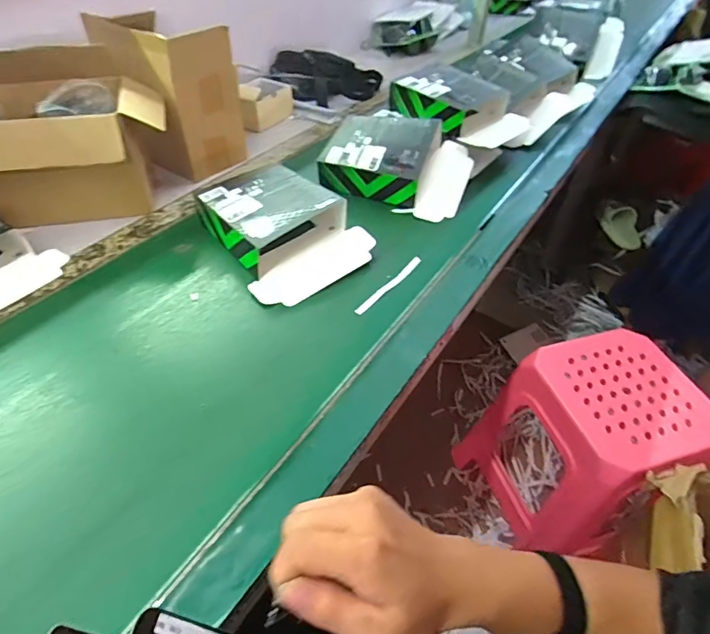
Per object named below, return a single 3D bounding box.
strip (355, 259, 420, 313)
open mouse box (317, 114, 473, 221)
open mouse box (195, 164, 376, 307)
[{"bbox_3d":[0.051,-0.046,0.653,0.014,0.004,0.143,32,53,25],"label":"strip"},{"bbox_3d":[0.076,-0.283,0.827,0.246,0.078,0.181,17,49,11],"label":"open mouse box"},{"bbox_3d":[-0.105,-0.137,0.698,0.185,0.069,0.241,-30,56,-27],"label":"open mouse box"}]

